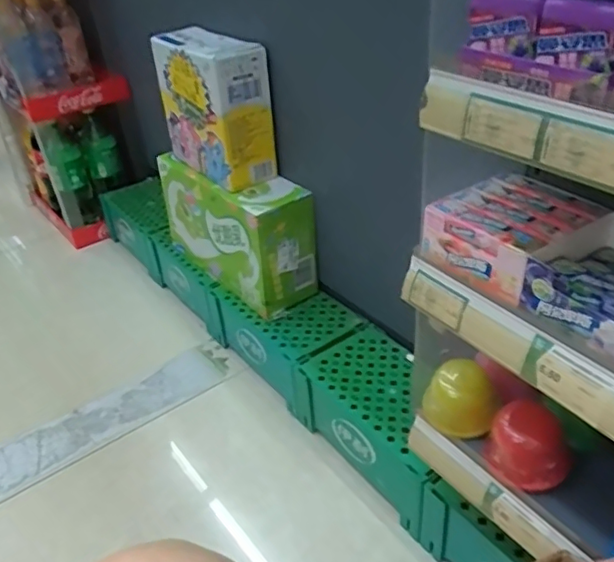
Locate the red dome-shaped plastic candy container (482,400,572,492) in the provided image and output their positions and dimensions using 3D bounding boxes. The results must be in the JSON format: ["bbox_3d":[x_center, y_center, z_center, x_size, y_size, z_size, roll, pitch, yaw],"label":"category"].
[{"bbox_3d":[0.221,0.162,0.590,0.083,0.056,0.070,12,38,23],"label":"red dome-shaped plastic candy container"}]

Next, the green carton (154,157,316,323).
[{"bbox_3d":[-0.127,-0.104,1.099,0.129,0.205,0.318,-26,40,-28],"label":"green carton"}]

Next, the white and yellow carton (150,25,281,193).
[{"bbox_3d":[-0.154,-0.293,1.009,0.109,0.203,0.204,-27,40,-28],"label":"white and yellow carton"}]

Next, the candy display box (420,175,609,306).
[{"bbox_3d":[0.187,-0.046,0.547,0.124,0.049,0.114,-25,39,-27],"label":"candy display box"}]

